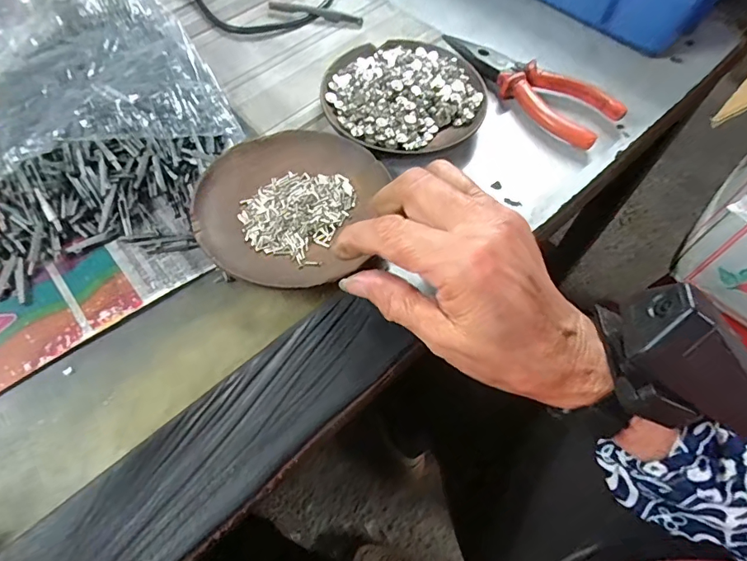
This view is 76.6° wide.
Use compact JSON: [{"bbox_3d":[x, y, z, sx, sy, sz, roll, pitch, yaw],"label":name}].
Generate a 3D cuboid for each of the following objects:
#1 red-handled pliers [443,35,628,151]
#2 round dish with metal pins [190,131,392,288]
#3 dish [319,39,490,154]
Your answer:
[{"bbox_3d":[0.113,-0.147,0.352,0.137,0.016,0.047,41,66,20],"label":"red-handled pliers"},{"bbox_3d":[-0.051,-0.045,0.279,0.101,0.011,0.109,1,59,-2],"label":"round dish with metal pins"},{"bbox_3d":[0.020,-0.132,0.335,0.114,0.021,0.108,1,59,-2],"label":"dish"}]

